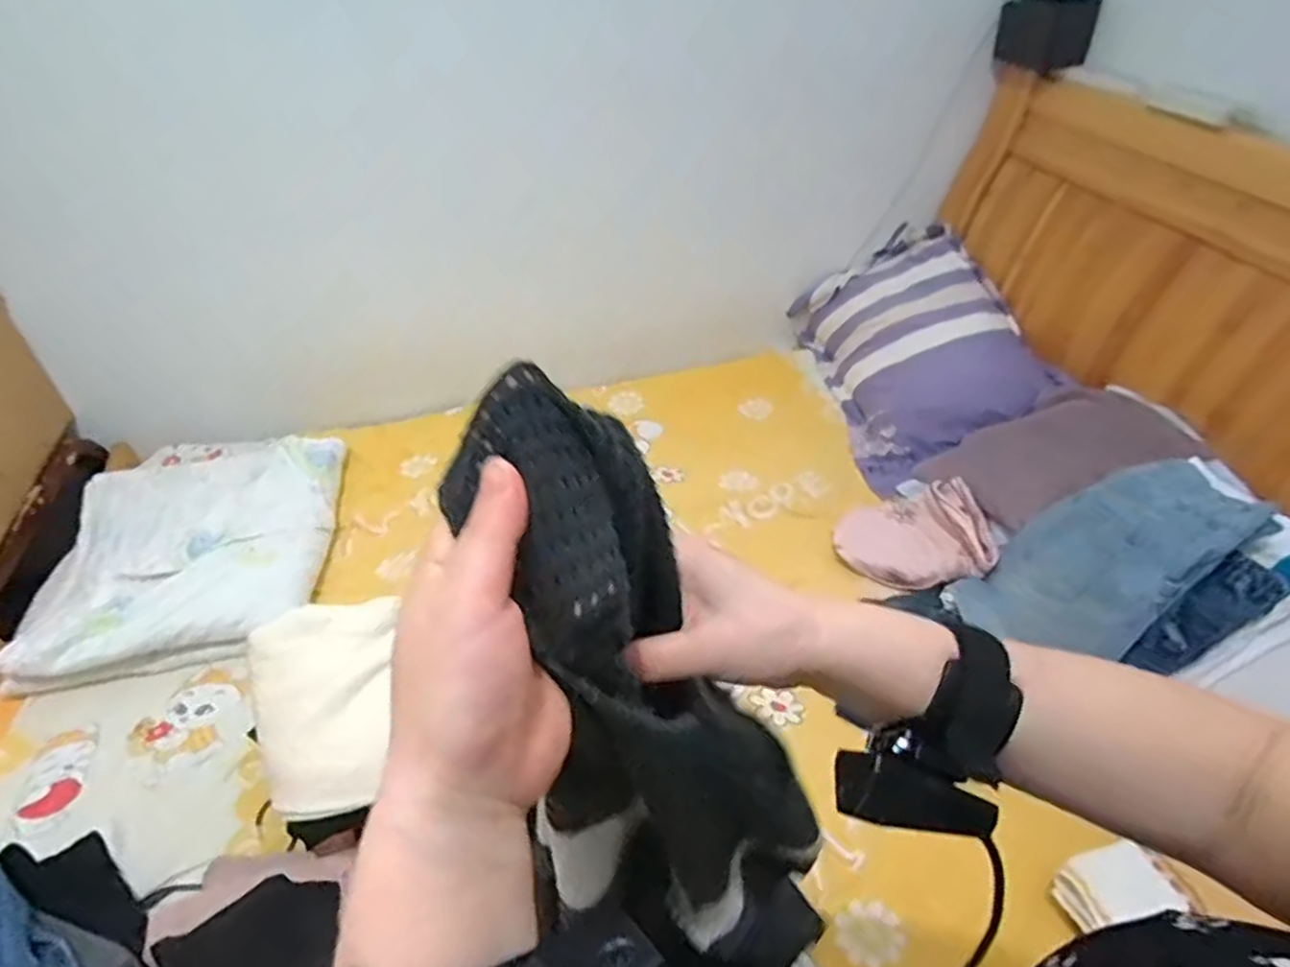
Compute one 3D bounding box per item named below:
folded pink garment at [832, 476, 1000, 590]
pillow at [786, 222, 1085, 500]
[{"bbox_3d":[0.471,0.074,1.199,0.253,0.129,0.197,20,46,24],"label":"folded pink garment"},{"bbox_3d":[0.590,-0.308,1.541,0.424,0.111,0.640,-30,50,18],"label":"pillow"}]

